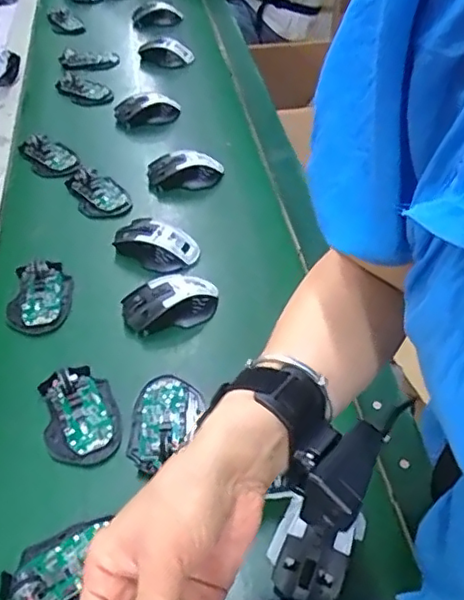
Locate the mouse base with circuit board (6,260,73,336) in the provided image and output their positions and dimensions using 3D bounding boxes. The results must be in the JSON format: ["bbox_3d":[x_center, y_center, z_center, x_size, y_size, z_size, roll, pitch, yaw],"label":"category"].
[{"bbox_3d":[-0.236,-0.006,0.718,0.069,0.027,0.104,-10,47,-1],"label":"mouse base with circuit board"}]

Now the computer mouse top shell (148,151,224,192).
[{"bbox_3d":[-0.071,-0.197,0.892,0.113,0.034,0.066,-13,47,-4],"label":"computer mouse top shell"}]

